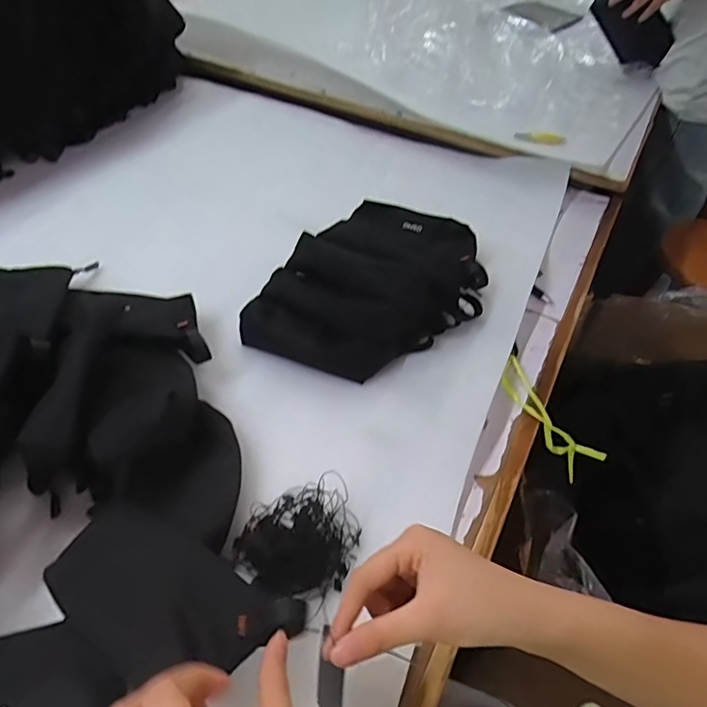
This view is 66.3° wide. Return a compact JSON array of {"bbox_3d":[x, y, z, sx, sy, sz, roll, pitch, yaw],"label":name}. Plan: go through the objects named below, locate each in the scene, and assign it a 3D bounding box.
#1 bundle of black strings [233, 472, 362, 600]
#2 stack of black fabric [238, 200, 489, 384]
[{"bbox_3d":[-0.046,0.153,0.460,0.103,0.020,0.092,-8,49,-11],"label":"bundle of black strings"},{"bbox_3d":[0.032,-0.087,0.650,0.206,0.088,0.297,29,53,21],"label":"stack of black fabric"}]

